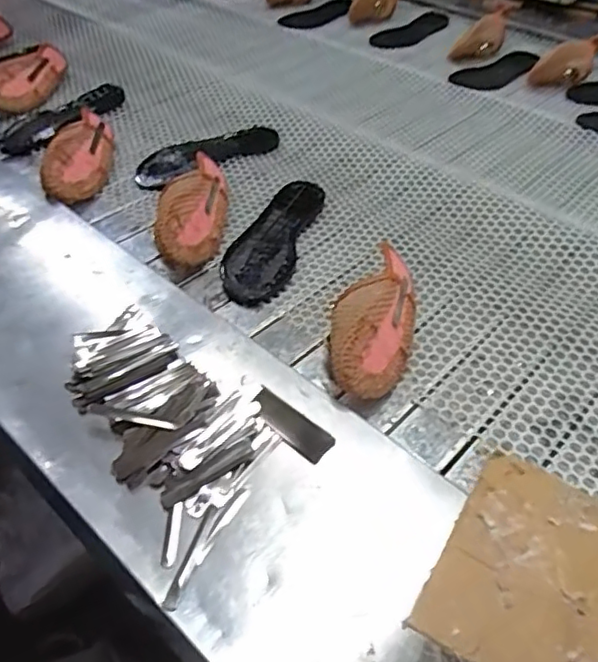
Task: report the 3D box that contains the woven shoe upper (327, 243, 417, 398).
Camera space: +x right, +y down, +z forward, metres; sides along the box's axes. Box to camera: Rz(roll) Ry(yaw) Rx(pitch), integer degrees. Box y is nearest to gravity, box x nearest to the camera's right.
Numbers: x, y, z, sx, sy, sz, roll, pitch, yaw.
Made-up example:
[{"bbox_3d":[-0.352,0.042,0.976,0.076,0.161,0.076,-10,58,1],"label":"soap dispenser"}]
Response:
[{"bbox_3d":[0.084,-0.011,0.650,0.085,0.077,0.203,13,46,12],"label":"woven shoe upper"}]

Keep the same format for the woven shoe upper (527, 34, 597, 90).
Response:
[{"bbox_3d":[0.535,-0.527,1.144,0.188,0.065,0.064,-30,50,-3],"label":"woven shoe upper"}]

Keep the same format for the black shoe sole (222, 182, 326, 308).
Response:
[{"bbox_3d":[-0.032,-0.129,0.803,0.089,0.026,0.249,16,47,15],"label":"black shoe sole"}]

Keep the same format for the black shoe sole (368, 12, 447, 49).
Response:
[{"bbox_3d":[0.257,-0.683,1.346,0.232,0.027,0.082,-33,54,-30],"label":"black shoe sole"}]

